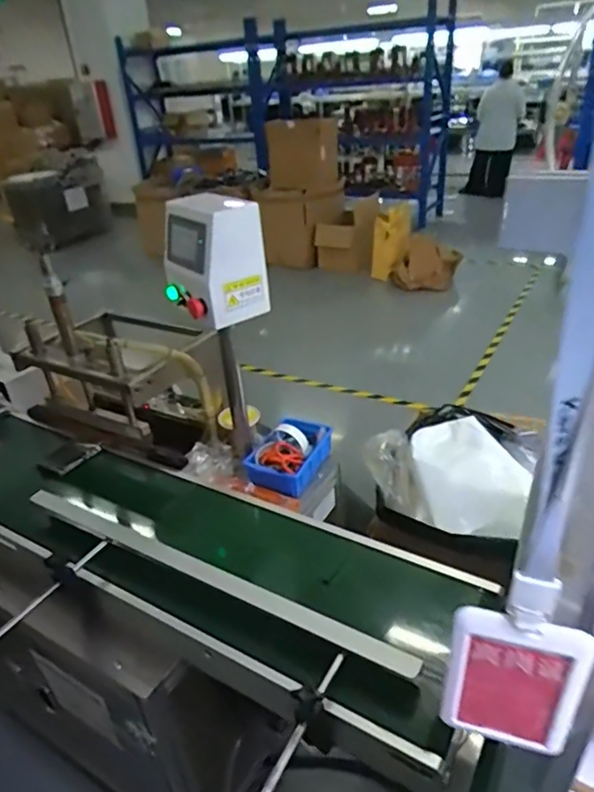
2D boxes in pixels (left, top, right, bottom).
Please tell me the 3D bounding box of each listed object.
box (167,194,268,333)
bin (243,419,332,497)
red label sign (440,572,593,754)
[{"bbox_3d":[-0.165,-0.263,1.042,0.151,0.218,0.187,-19,34,-23],"label":"box"},{"bbox_3d":[-0.018,0.123,1.246,0.149,0.077,0.201,12,35,27],"label":"bin"},{"bbox_3d":[0.120,0.148,0.299,0.069,0.132,0.008,5,32,16],"label":"red label sign"}]

